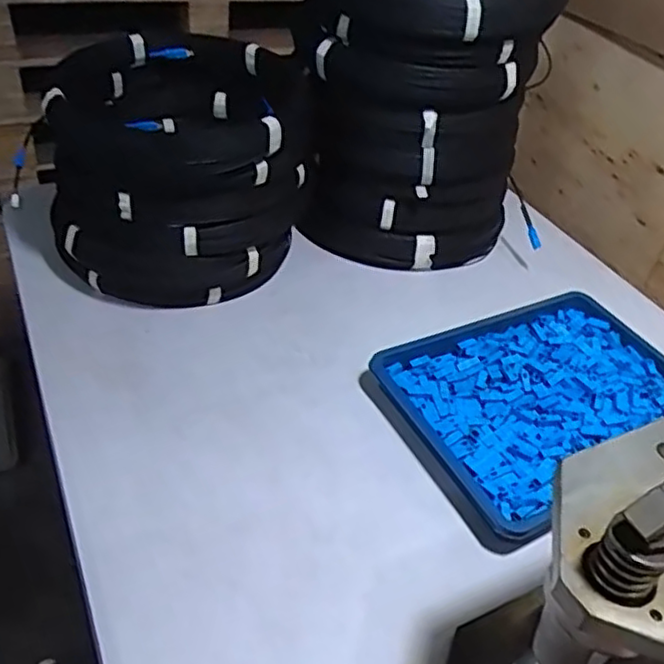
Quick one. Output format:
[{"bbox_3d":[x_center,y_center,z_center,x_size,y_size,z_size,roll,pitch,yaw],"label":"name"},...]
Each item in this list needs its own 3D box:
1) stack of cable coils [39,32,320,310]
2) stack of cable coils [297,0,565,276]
[{"bbox_3d":[-0.167,-0.193,0.789,0.273,0.217,0.274,0,40,-9],"label":"stack of cable coils"},{"bbox_3d":[0.106,-0.299,0.869,0.297,0.334,0.281,-1,41,-11],"label":"stack of cable coils"}]

